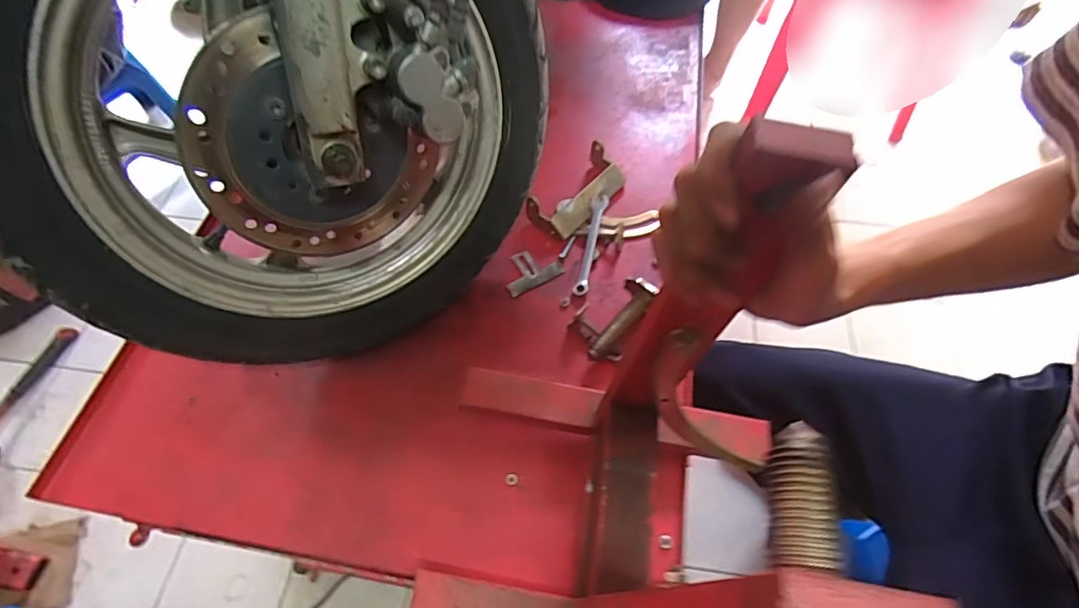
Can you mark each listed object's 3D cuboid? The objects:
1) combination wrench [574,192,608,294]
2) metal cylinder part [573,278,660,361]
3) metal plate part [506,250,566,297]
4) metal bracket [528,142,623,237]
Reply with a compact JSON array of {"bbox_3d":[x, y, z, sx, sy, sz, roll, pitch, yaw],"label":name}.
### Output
[{"bbox_3d":[0.062,-0.073,0.645,0.018,0.022,0.140,12,60,6],"label":"combination wrench"},{"bbox_3d":[0.075,0.012,0.577,0.094,0.055,0.067,-40,67,-21],"label":"metal cylinder part"},{"bbox_3d":[-0.012,-0.043,0.637,0.070,0.004,0.050,-27,63,-15],"label":"metal plate part"},{"bbox_3d":[0.053,-0.134,0.674,0.068,0.036,0.134,37,66,19],"label":"metal bracket"}]

